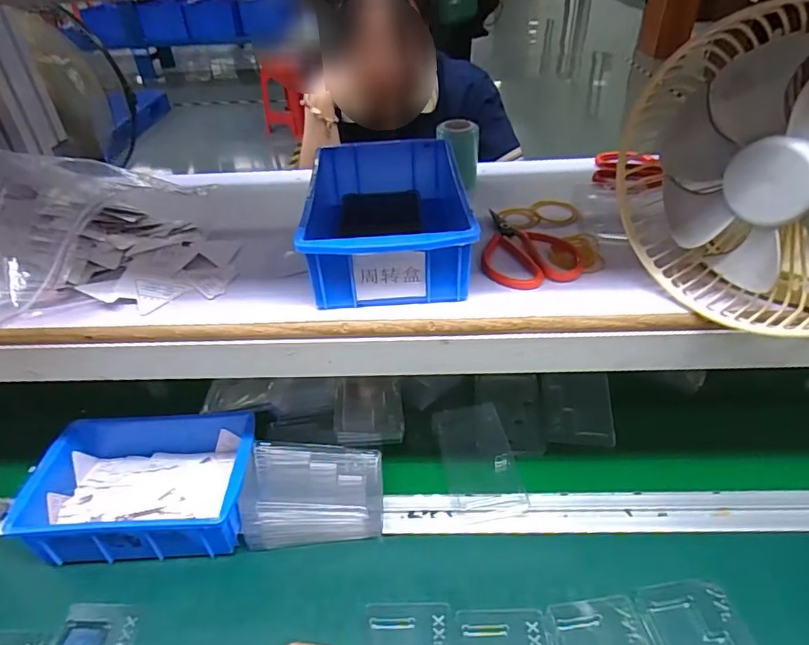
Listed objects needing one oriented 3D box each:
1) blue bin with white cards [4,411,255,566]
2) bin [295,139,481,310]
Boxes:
[{"bbox_3d":[-0.252,0.158,0.521,0.205,0.063,0.147,-2,39,1],"label":"blue bin with white cards"},{"bbox_3d":[-0.015,-0.093,0.456,0.130,0.062,0.200,-5,39,-2],"label":"bin"}]

